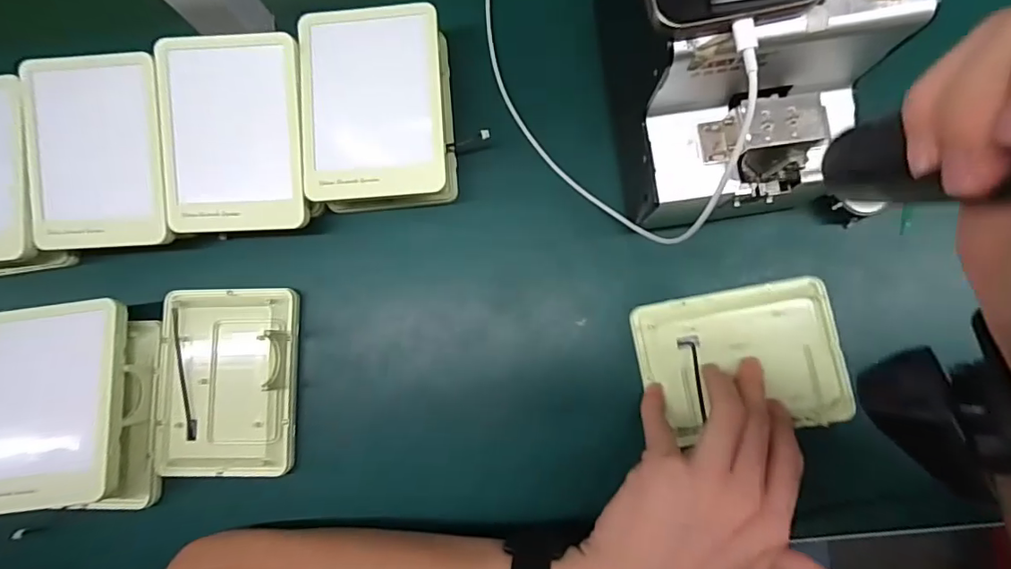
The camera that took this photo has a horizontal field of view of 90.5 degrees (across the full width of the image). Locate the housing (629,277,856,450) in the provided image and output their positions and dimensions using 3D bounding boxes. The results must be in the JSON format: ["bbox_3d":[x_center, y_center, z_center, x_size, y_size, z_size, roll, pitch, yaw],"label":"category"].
[{"bbox_3d":[0.163,0.052,0.345,0.132,0.015,0.095,-11,85,5],"label":"housing"}]

